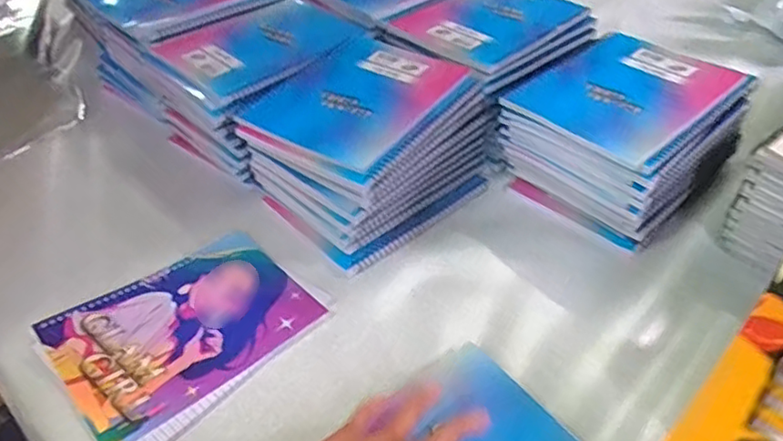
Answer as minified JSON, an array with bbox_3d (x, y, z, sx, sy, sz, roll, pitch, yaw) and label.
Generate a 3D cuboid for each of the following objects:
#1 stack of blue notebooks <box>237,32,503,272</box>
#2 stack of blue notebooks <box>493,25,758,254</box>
[{"bbox_3d":[-0.022,-0.079,0.630,0.179,0.112,0.215,31,54,31],"label":"stack of blue notebooks"},{"bbox_3d":[0.234,-0.085,0.627,0.187,0.112,0.156,-35,51,-28],"label":"stack of blue notebooks"}]

